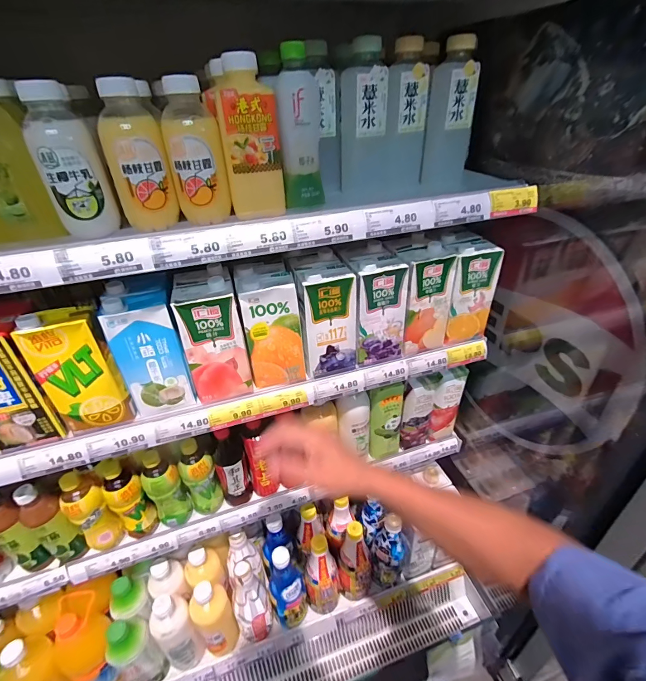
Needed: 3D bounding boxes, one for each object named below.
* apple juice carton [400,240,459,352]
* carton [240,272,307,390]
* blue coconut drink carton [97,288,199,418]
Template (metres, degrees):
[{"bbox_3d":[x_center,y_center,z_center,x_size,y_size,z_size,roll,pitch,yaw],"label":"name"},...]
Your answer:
[{"bbox_3d":[0.189,-0.079,0.682,0.092,0.188,0.068,-12,35,-14],"label":"apple juice carton"},{"bbox_3d":[-0.083,-0.016,0.620,0.094,0.188,0.056,-5,34,-4],"label":"carton"},{"bbox_3d":[-0.273,0.022,0.569,0.094,0.193,0.054,-17,36,-21],"label":"blue coconut drink carton"}]

